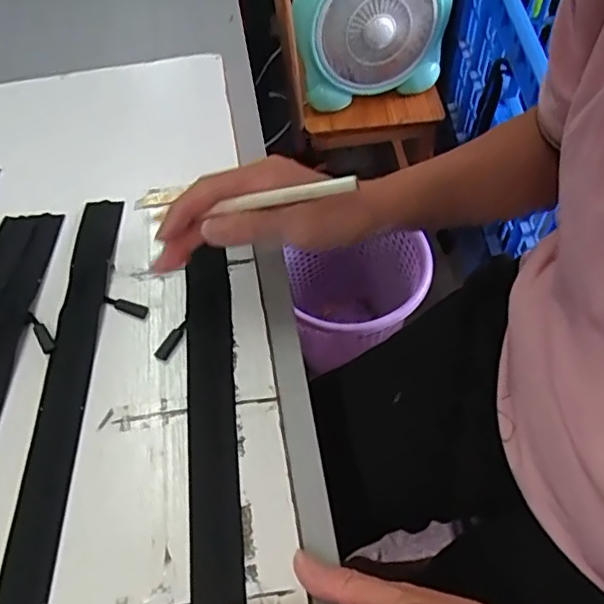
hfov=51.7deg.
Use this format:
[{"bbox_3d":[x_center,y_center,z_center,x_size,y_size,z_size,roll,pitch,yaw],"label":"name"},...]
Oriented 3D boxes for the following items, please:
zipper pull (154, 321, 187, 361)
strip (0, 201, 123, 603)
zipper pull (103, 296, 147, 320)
[{"bbox_3d":[-0.090,0.026,0.430,0.010,0.004,0.031,27,62,16],"label":"zipper pull"},{"bbox_3d":[-0.158,0.072,0.402,0.034,0.004,0.344,0,59,0],"label":"strip"},{"bbox_3d":[-0.126,0.003,0.445,0.034,0.004,0.011,18,60,11],"label":"zipper pull"}]

